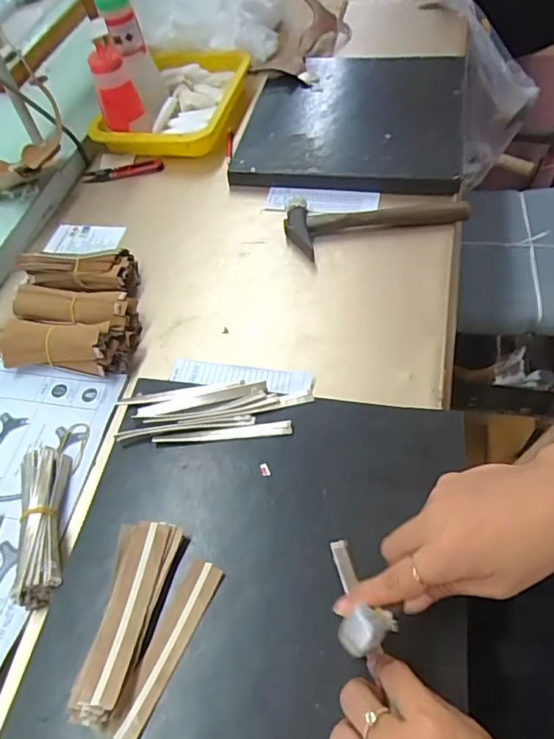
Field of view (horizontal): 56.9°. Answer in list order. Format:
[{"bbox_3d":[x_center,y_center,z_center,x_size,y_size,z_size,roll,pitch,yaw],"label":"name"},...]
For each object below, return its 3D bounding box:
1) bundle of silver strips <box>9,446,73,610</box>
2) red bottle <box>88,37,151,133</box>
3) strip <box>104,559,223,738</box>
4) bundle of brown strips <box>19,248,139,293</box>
[{"bbox_3d":[-0.195,0.127,0.431,0.034,0.034,0.129,-12,55,-1],"label":"bundle of silver strips"},{"bbox_3d":[-0.222,-0.388,0.708,0.052,0.115,0.045,-27,31,-15],"label":"red bottle"},{"bbox_3d":[-0.079,0.197,0.365,0.024,0.005,0.121,22,64,15],"label":"strip"},{"bbox_3d":[-0.229,-0.108,0.583,0.136,0.039,0.056,1,52,3],"label":"bundle of brown strips"}]

